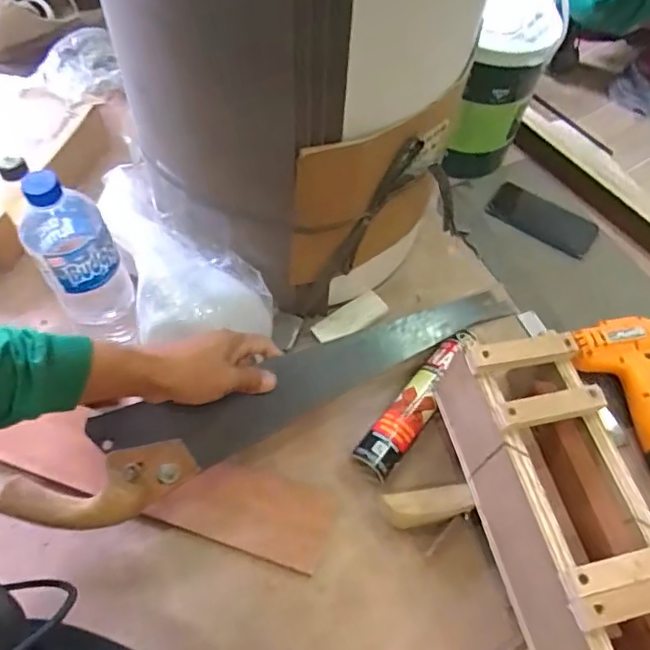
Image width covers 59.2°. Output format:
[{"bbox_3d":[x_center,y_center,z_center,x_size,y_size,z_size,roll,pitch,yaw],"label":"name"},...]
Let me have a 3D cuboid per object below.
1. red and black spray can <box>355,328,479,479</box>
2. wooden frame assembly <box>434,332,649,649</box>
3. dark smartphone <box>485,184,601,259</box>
[{"bbox_3d":[0.103,0.096,0.655,0.046,0.059,0.184,35,62,17],"label":"red and black spray can"},{"bbox_3d":[0.228,0.220,0.490,0.112,0.132,0.429,-10,59,-10],"label":"wooden frame assembly"},{"bbox_3d":[0.318,-0.155,0.836,0.155,0.009,0.055,32,95,15],"label":"dark smartphone"}]

